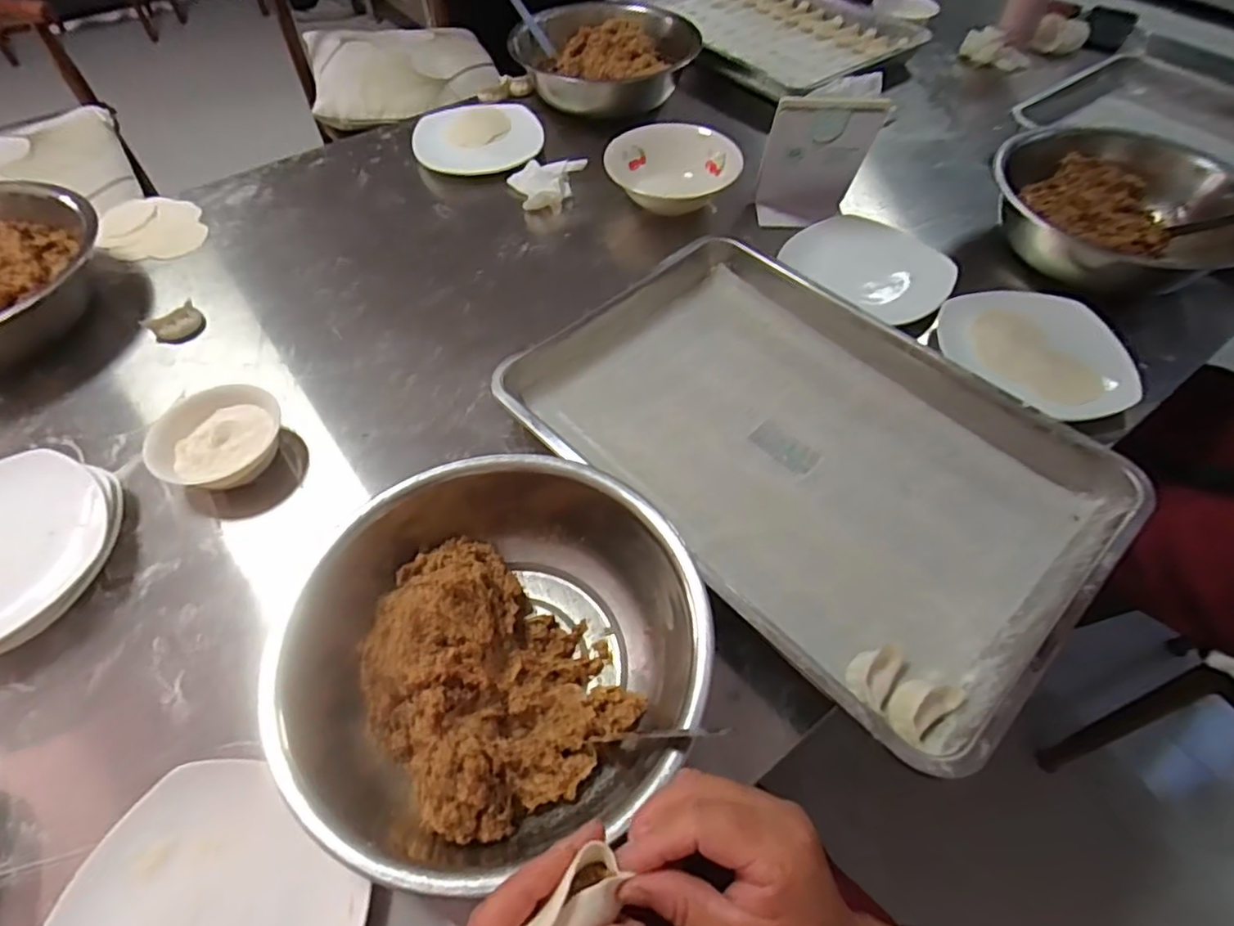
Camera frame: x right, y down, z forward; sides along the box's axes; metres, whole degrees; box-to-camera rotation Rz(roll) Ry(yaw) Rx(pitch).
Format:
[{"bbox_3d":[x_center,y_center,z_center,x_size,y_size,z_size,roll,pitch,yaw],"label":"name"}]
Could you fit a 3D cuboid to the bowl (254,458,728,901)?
[{"bbox_3d":[-0.088,0.125,0.450,0.278,0.080,0.290,-34,60,-21],"label":"bowl"}]

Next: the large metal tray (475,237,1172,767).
[{"bbox_3d":[0.159,-0.014,0.575,0.334,0.055,0.478,-38,61,-24],"label":"large metal tray"}]

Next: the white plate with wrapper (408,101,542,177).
[{"bbox_3d":[-0.199,-0.476,0.926,0.183,0.032,0.166,1,54,2],"label":"white plate with wrapper"}]

